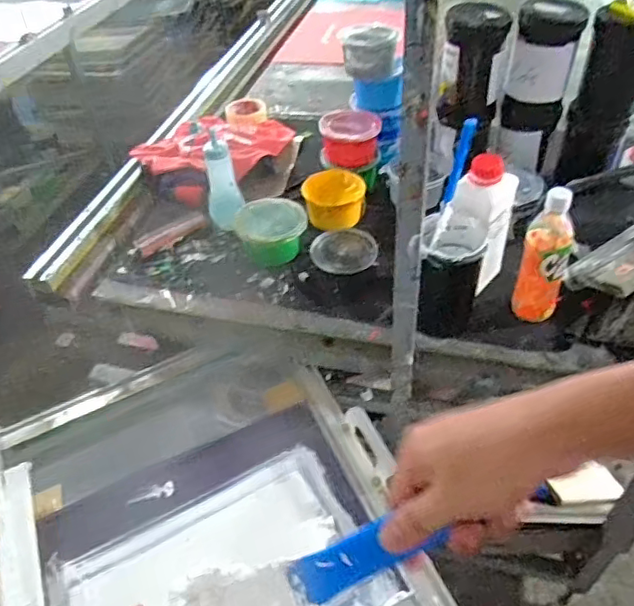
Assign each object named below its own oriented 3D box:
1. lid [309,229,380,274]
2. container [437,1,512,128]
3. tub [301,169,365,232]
[{"bbox_3d":[0.048,-0.091,1.015,0.117,0.020,0.098,-9,45,-4],"label":"lid"},{"bbox_3d":[0.274,-0.421,1.015,0.106,0.191,0.092,12,47,17],"label":"container"},{"bbox_3d":[0.033,-0.186,1.053,0.111,0.063,0.112,-3,45,3],"label":"tub"}]

